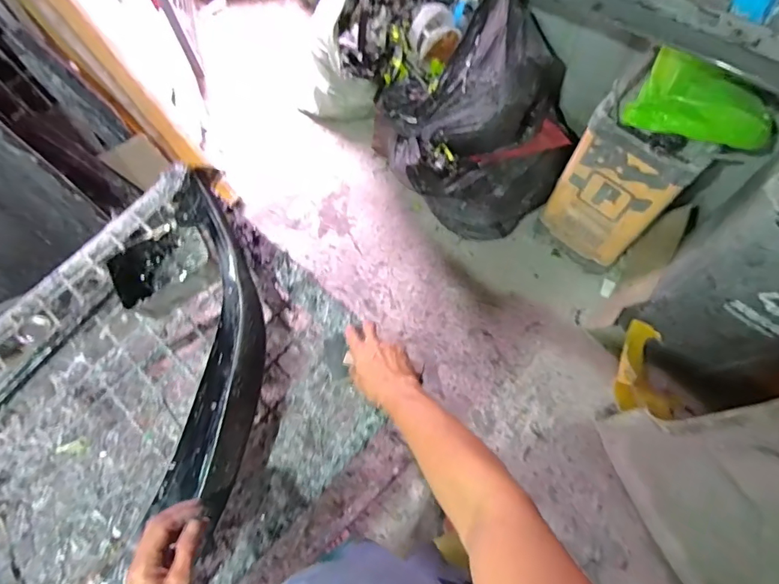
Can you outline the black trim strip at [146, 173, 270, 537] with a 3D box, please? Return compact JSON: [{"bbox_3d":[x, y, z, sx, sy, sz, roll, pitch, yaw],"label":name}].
[{"bbox_3d":[-0.260,0.056,0.664,0.141,0.043,0.515,-7,70,-1],"label":"black trim strip"}]

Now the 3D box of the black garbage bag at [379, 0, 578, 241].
[{"bbox_3d":[0.344,-0.570,1.565,0.686,0.512,0.540,-26,69,-9],"label":"black garbage bag"}]

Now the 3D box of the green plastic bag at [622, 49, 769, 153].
[{"bbox_3d":[0.713,-0.423,1.018,0.300,0.132,0.160,34,72,14],"label":"green plastic bag"}]

